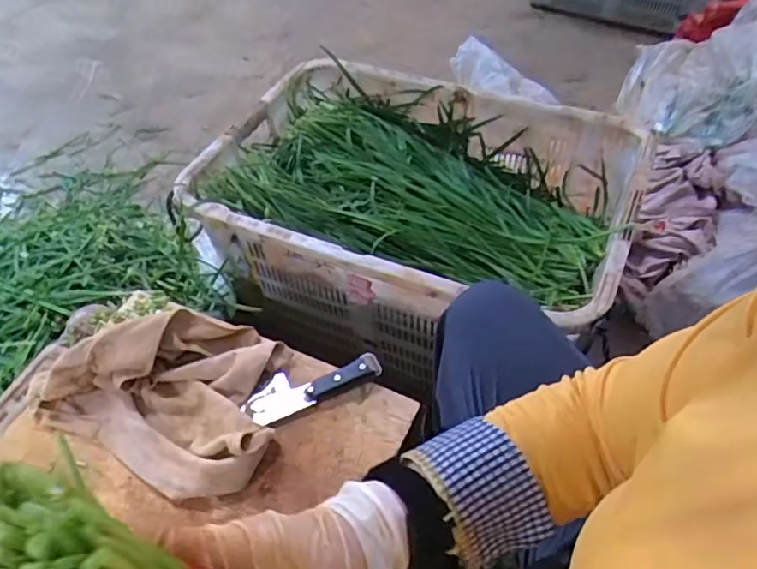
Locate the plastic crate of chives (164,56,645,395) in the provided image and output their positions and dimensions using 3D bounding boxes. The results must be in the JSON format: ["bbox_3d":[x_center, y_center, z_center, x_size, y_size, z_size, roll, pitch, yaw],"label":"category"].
[{"bbox_3d":[0.073,-0.121,1.025,0.651,0.312,0.497,17,53,16],"label":"plastic crate of chives"}]

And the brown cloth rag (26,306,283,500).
[{"bbox_3d":[-0.235,0.107,0.625,0.274,0.055,0.193,15,52,14],"label":"brown cloth rag"}]

